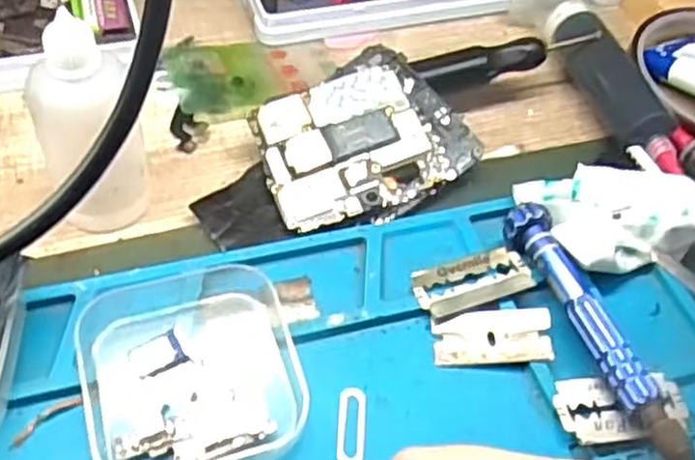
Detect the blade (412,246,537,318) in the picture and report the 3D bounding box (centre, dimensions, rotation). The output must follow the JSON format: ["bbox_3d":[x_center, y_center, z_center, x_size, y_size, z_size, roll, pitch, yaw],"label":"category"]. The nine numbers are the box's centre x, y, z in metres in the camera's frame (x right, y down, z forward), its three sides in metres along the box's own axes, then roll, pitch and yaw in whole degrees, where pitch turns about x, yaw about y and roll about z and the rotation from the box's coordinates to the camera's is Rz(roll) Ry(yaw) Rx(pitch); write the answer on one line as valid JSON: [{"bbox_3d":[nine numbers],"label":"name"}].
[{"bbox_3d":[0.044,0.018,0.269,0.042,0.004,0.020,-15,49,-12],"label":"blade"}]

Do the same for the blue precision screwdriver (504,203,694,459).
[{"bbox_3d":[0.089,0.039,0.249,0.020,0.015,0.118,-16,54,-17],"label":"blue precision screwdriver"}]

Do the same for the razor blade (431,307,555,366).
[{"bbox_3d":[0.049,0.036,0.257,0.039,0.004,0.020,-4,53,3],"label":"razor blade"}]

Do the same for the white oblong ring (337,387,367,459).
[{"bbox_3d":[0.002,0.060,0.235,0.009,0.004,0.025,4,50,-2],"label":"white oblong ring"}]

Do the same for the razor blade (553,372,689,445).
[{"bbox_3d":[0.088,0.056,0.241,0.042,0.006,0.021,-4,56,-9],"label":"razor blade"}]

